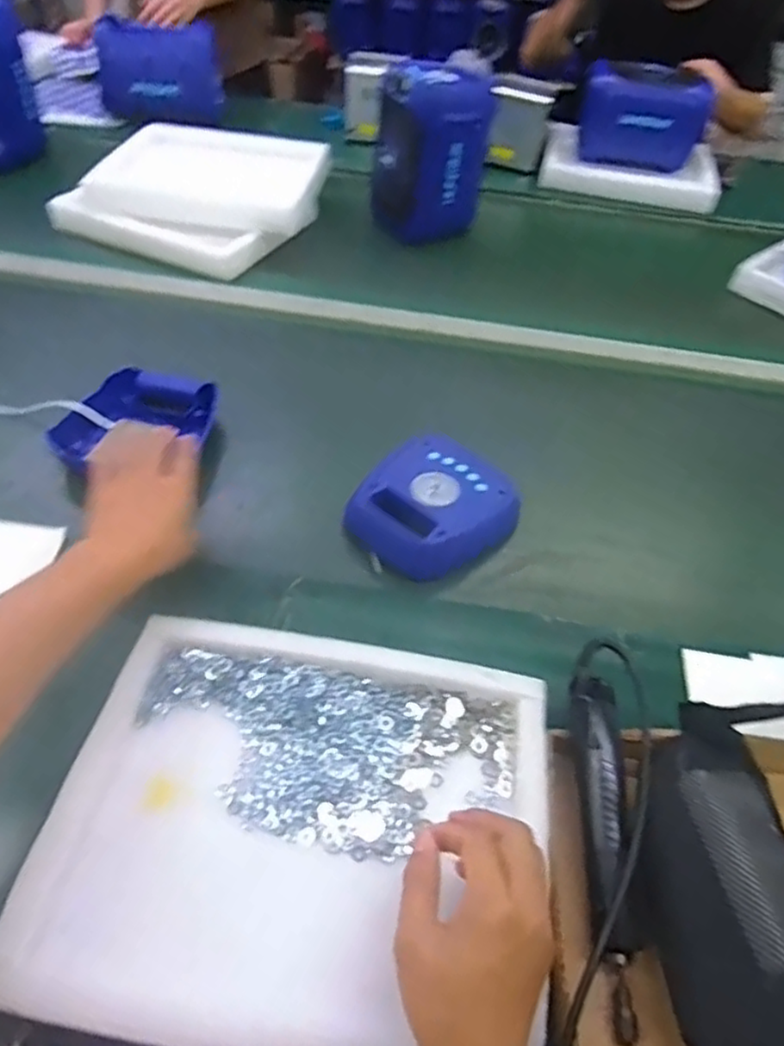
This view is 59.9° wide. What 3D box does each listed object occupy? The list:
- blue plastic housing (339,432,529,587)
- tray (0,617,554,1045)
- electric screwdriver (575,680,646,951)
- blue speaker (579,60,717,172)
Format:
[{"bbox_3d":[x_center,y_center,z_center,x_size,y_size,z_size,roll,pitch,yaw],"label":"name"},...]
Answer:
[{"bbox_3d":[0.048,-0.018,0.762,0.155,0.052,0.177,33,52,23],"label":"blue plastic housing"},{"bbox_3d":[-0.063,0.221,0.509,0.349,0.029,0.286,10,47,4],"label":"tray"},{"bbox_3d":[0.168,0.209,0.517,0.042,0.033,0.191,7,47,1],"label":"electric screwdriver"},{"bbox_3d":[0.514,-0.841,1.404,0.248,0.159,0.129,12,47,6],"label":"blue speaker"}]

